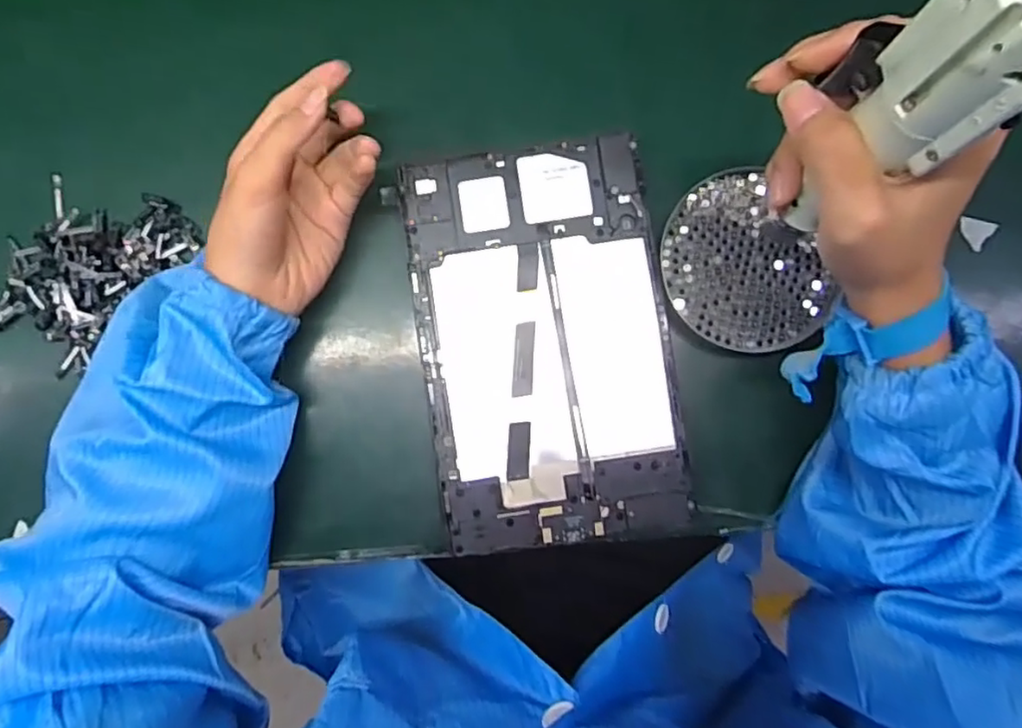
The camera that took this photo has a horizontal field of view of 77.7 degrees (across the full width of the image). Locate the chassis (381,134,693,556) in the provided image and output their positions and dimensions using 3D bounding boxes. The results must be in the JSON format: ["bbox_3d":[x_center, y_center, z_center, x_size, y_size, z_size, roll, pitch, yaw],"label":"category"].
[{"bbox_3d":[0.020,-0.013,0.390,0.149,0.009,0.237,-10,87,1],"label":"chassis"}]

